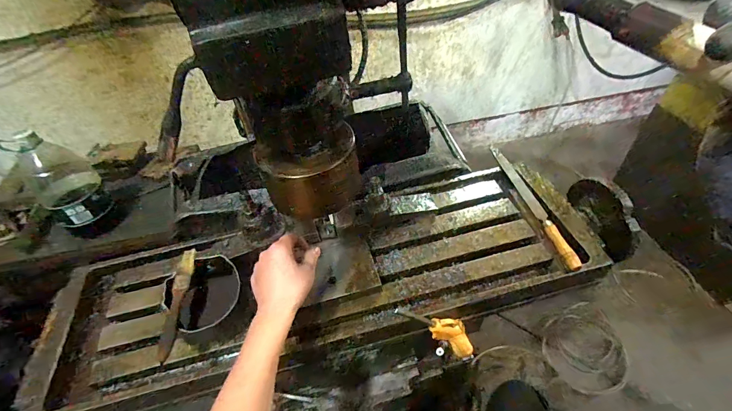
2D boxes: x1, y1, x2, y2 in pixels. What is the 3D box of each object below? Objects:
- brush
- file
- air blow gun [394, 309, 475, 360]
[{"bbox_3d":[-0.242,0.122,0.460,0.022,0.024,0.142,-5,46,1],"label":"brush"},{"bbox_3d":[0.274,-0.013,0.596,0.024,0.022,0.285,-9,46,-3],"label":"file"},{"bbox_3d":[0.114,0.178,0.507,0.047,0.212,0.020,-29,44,16],"label":"air blow gun"}]

